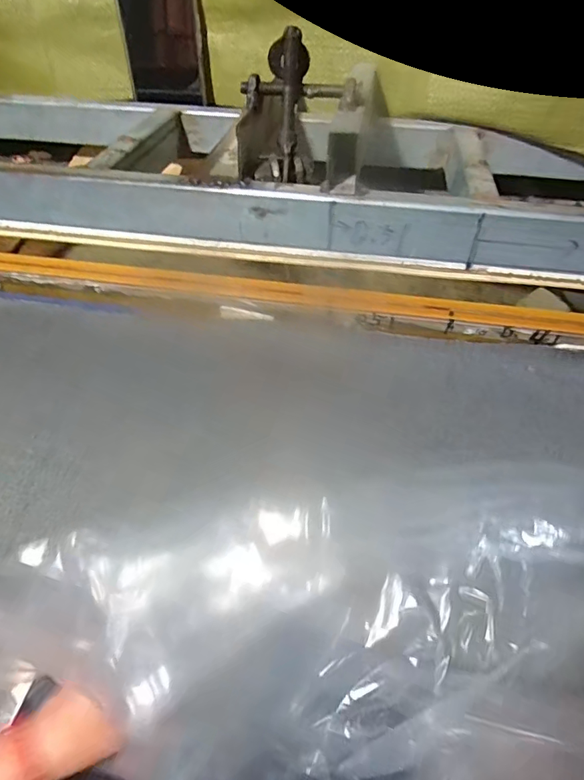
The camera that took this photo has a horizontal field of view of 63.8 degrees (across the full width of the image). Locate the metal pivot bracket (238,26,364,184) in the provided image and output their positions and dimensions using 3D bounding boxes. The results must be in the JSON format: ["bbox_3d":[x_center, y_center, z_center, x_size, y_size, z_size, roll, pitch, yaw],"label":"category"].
[{"bbox_3d":[0.005,-0.192,0.327,0.083,0.068,0.064,-1,60,1],"label":"metal pivot bracket"}]

